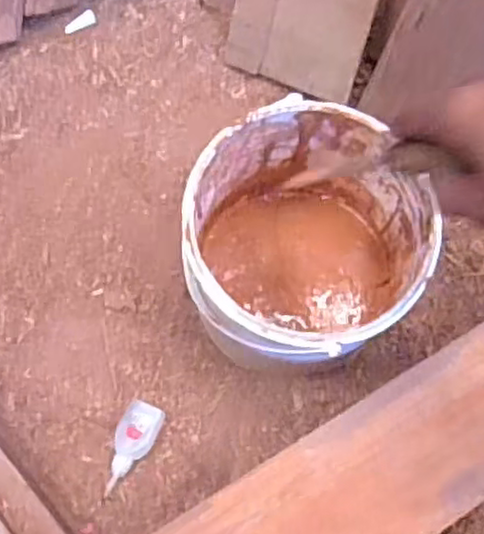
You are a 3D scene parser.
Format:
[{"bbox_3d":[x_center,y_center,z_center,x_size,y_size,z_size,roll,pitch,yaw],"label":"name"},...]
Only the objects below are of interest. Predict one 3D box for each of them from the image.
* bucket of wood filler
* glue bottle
[{"bbox_3d":[0.048,-0.008,0.572,0.177,0.184,0.177,0,73,-1],"label":"bucket of wood filler"},{"bbox_3d":[-0.097,0.158,0.606,0.033,0.014,0.080,24,74,6],"label":"glue bottle"}]

